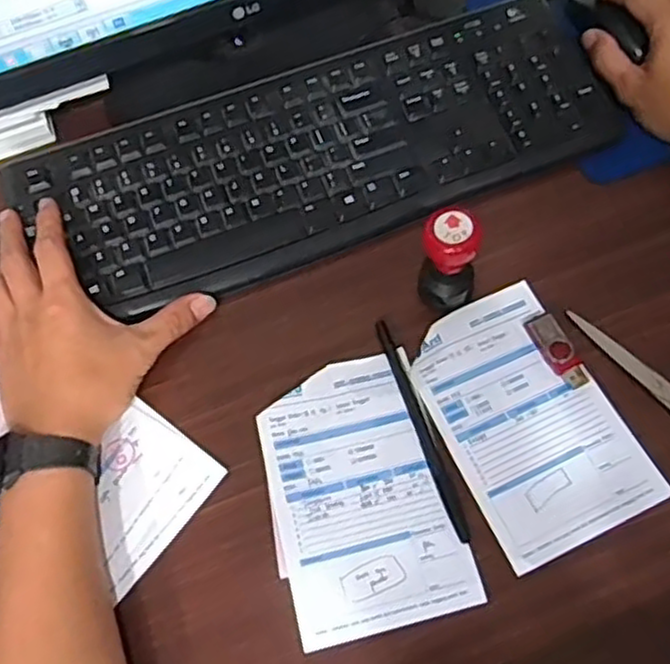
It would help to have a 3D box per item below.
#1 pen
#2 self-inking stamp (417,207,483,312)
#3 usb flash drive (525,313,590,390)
[{"bbox_3d":[0.053,0.058,0.448,0.009,0.010,0.146,-17,70,-5],"label":"pen"},{"bbox_3d":[0.073,-0.045,0.455,0.037,0.068,0.036,-1,64,3],"label":"self-inking stamp"},{"bbox_3d":[0.143,0.012,0.461,0.018,0.011,0.052,-29,71,-9],"label":"usb flash drive"}]

